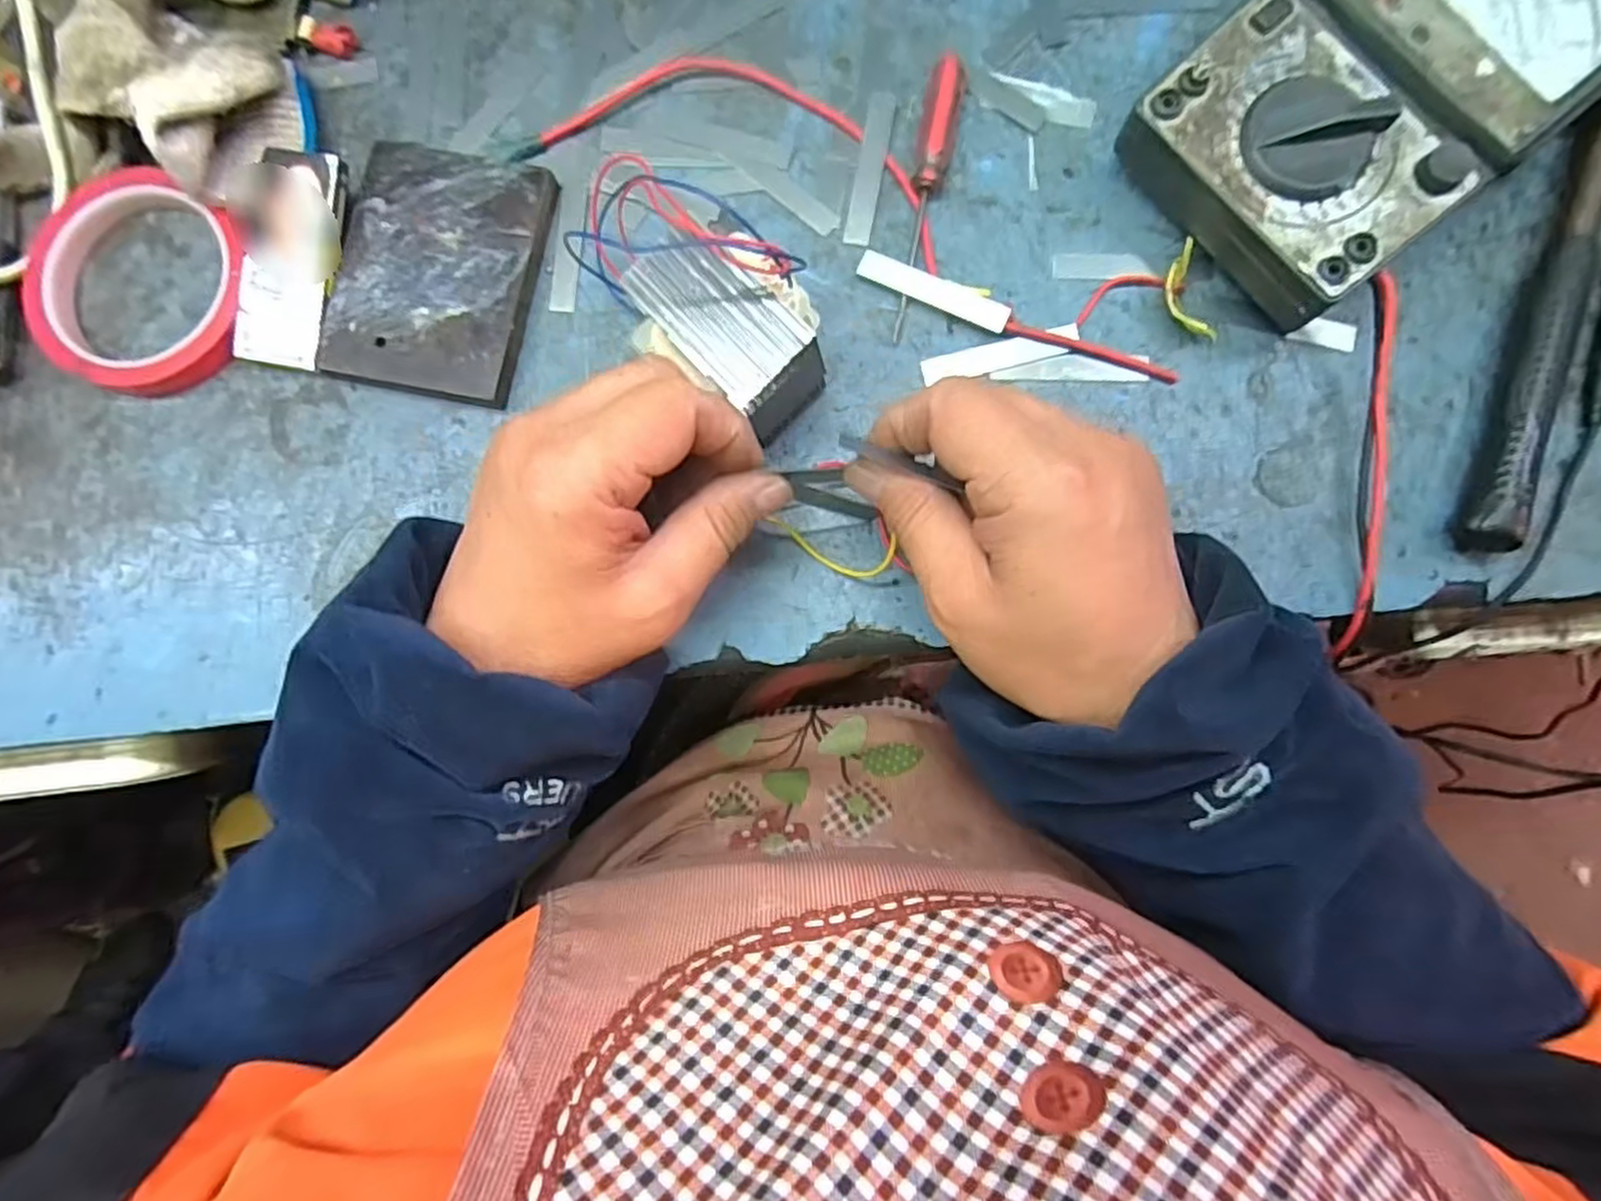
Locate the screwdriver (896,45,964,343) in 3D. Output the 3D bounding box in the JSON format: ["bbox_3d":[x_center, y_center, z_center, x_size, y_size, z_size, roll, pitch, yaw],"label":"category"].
[{"bbox_3d":[0.053,-0.171,0.322,0.015,0.013,0.120,11,85,3],"label":"screwdriver"}]

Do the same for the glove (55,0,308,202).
[{"bbox_3d":[-0.265,-0.229,0.324,0.085,0.045,0.123,-11,85,2],"label":"glove"}]

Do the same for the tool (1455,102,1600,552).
[{"bbox_3d":[0.295,-0.109,0.300,0.023,0.018,0.184,19,86,4],"label":"tool"}]

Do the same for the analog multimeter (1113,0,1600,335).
[{"bbox_3d":[0.226,-0.201,0.299,0.170,0.050,0.110,-41,84,-1],"label":"analog multimeter"}]

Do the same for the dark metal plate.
[{"bbox_3d":[-0.155,-0.140,0.329,0.082,0.015,0.106,12,86,4],"label":"dark metal plate"}]

